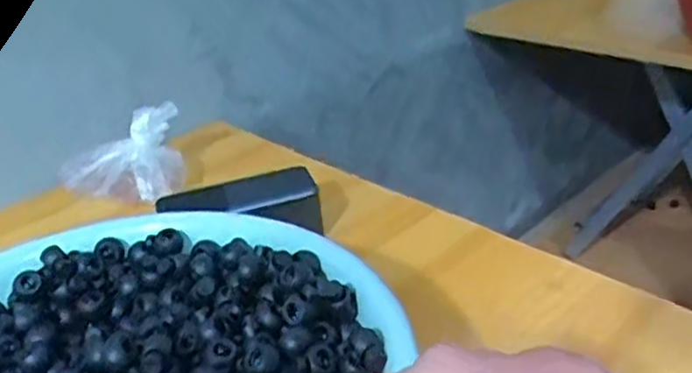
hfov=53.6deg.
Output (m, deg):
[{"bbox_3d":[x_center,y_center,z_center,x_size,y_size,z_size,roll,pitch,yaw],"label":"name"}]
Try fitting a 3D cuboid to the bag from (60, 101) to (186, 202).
[{"bbox_3d":[-0.207,-0.026,0.624,0.112,0.068,0.056,-8,26,-8],"label":"bag"}]

